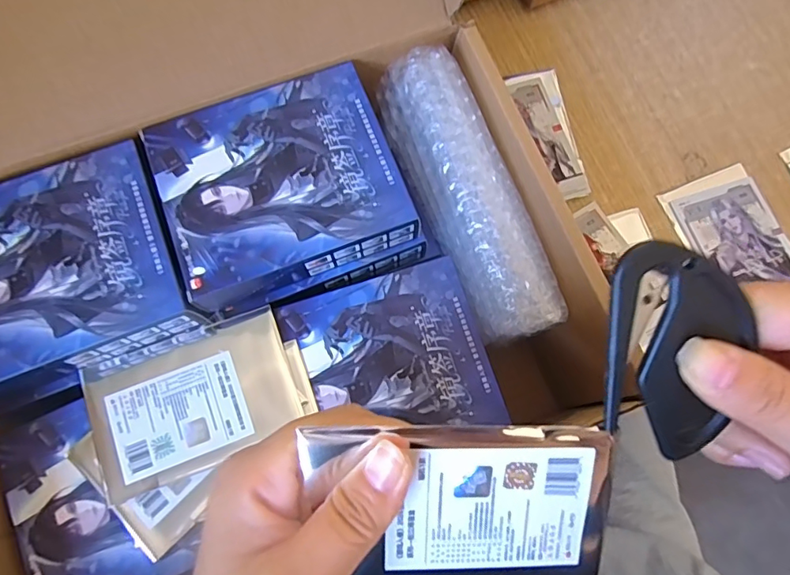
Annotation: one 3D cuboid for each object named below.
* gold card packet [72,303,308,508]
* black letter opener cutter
[{"bbox_3d":[-0.103,0.056,0.262,0.100,0.008,0.070,-20,75,-6],"label":"gold card packet"},{"bbox_3d":[0.082,0.020,0.153,0.040,0.004,0.067,-5,107,-2],"label":"black letter opener cutter"}]

